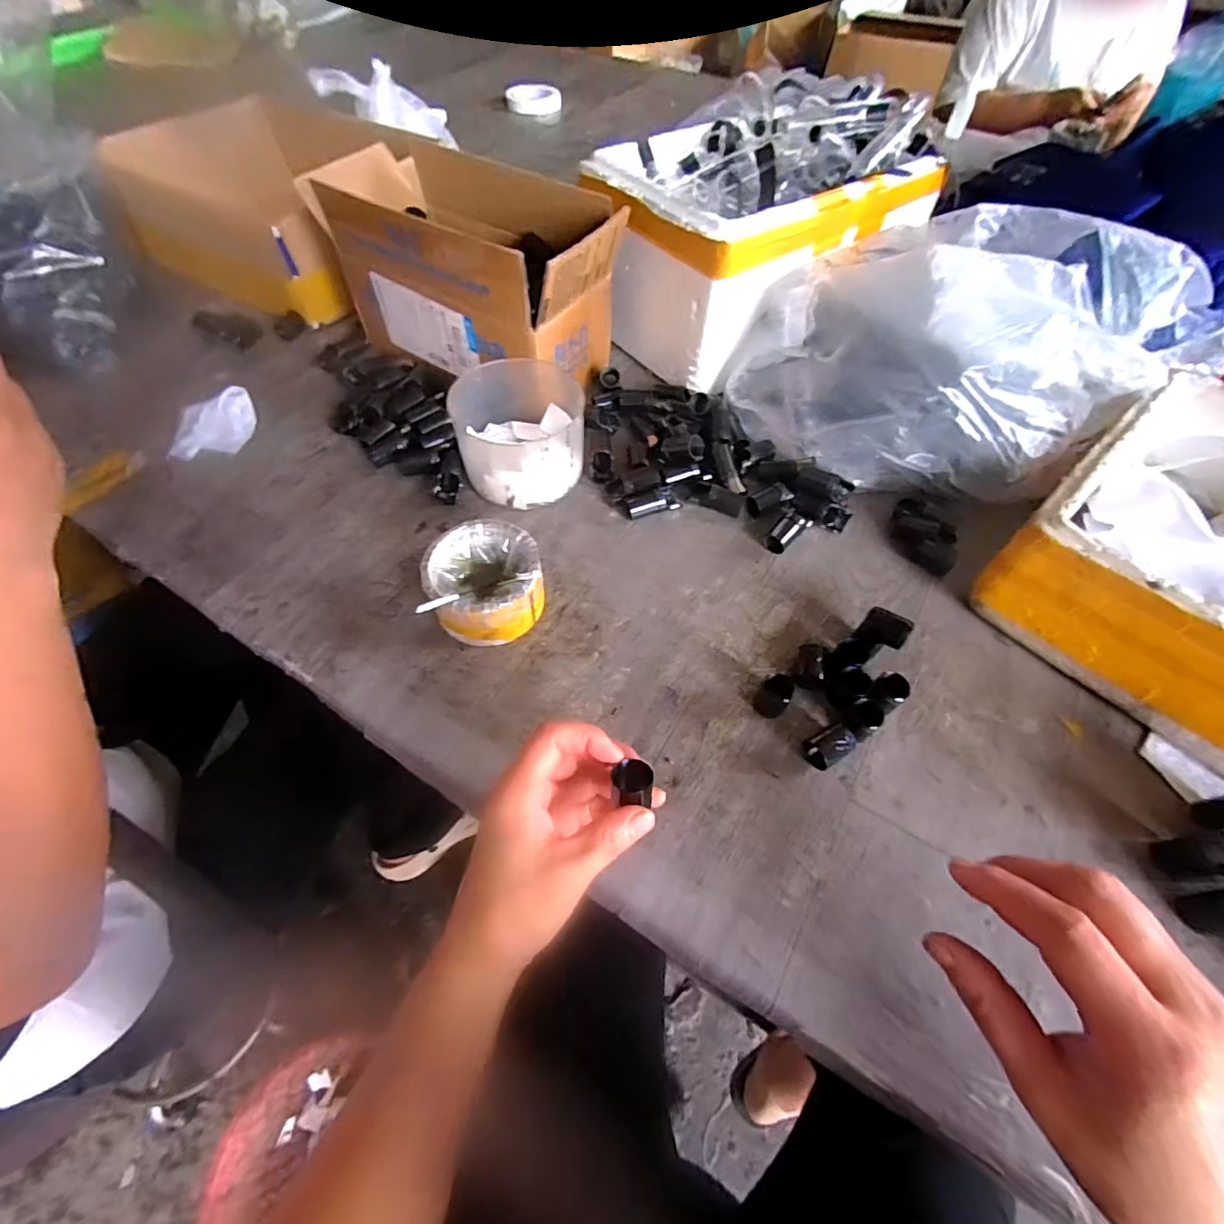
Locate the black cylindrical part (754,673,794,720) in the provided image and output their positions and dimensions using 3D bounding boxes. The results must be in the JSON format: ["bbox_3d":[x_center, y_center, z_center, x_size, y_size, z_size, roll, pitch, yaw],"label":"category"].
[{"bbox_3d":[0.115,0.060,0.386,0.020,0.033,0.020,1,57,-1],"label":"black cylindrical part"}]

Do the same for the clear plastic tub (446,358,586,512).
[{"bbox_3d":[-0.085,-0.167,0.500,0.111,0.072,0.125,-11,58,-8],"label":"clear plastic tub"}]

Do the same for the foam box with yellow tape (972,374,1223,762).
[{"bbox_3d":[0.459,-0.040,0.413,0.274,0.109,0.236,-37,65,-22],"label":"foam box with yellow tape"}]

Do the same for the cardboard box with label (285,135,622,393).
[{"bbox_3d":[-0.129,-0.326,0.540,0.256,0.147,0.140,32,62,18],"label":"cardboard box with label"}]

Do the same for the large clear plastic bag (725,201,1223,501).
[{"bbox_3d":[0.322,-0.246,0.501,0.349,0.174,0.263,-24,61,-16],"label":"large clear plastic bag"}]

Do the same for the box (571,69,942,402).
[{"bbox_3d":[0.150,-0.422,0.600,0.322,0.171,0.227,-32,63,-20],"label":"box"}]

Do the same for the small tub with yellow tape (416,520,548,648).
[{"bbox_3d":[-0.097,-0.025,0.421,0.084,0.057,0.086,1,57,-1],"label":"small tub with yellow tape"}]

